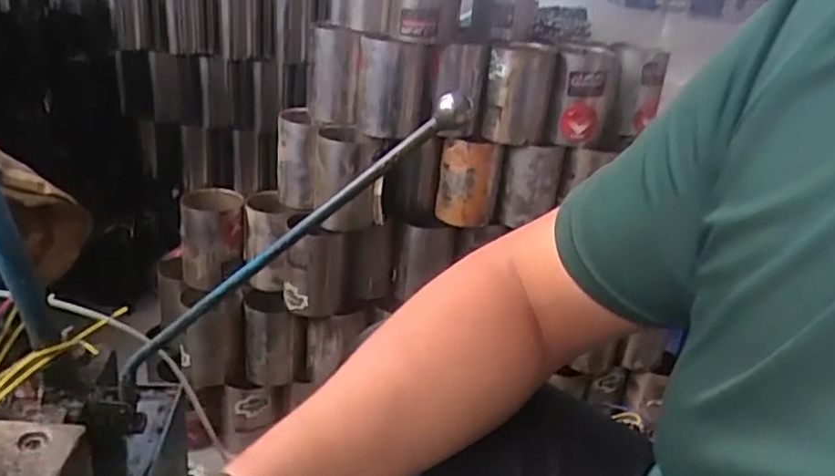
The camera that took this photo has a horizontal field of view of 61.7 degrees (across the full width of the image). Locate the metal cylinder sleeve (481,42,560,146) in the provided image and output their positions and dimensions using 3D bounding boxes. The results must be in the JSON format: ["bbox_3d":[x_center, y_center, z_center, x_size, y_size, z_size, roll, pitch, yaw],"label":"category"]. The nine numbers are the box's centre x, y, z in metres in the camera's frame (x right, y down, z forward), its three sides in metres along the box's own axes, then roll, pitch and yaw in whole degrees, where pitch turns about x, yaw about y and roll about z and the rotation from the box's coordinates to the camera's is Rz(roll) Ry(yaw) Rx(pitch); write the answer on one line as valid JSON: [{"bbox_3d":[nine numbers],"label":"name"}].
[{"bbox_3d":[0.147,-0.210,1.014,0.091,0.131,0.090,9,25,7],"label":"metal cylinder sleeve"}]

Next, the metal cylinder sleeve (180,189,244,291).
[{"bbox_3d":[-0.314,0.002,1.073,0.091,0.133,0.079,-4,27,-20],"label":"metal cylinder sleeve"}]

